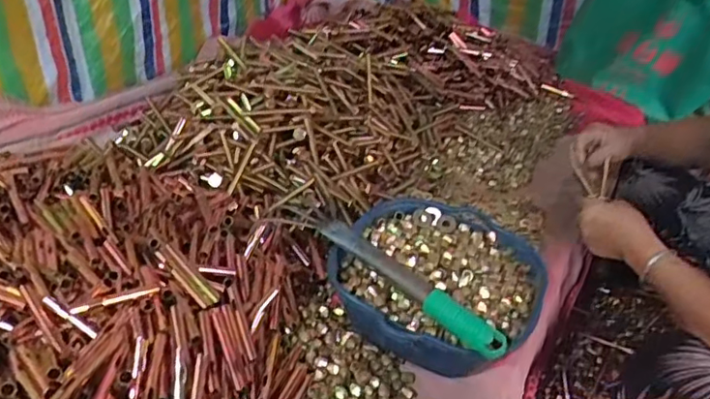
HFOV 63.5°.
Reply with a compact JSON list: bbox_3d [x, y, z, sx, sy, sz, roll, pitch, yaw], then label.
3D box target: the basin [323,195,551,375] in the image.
[{"bbox_3d":[0.097,0.089,0.664,0.228,0.073,0.249,15,35,18],"label":"basin"}]

